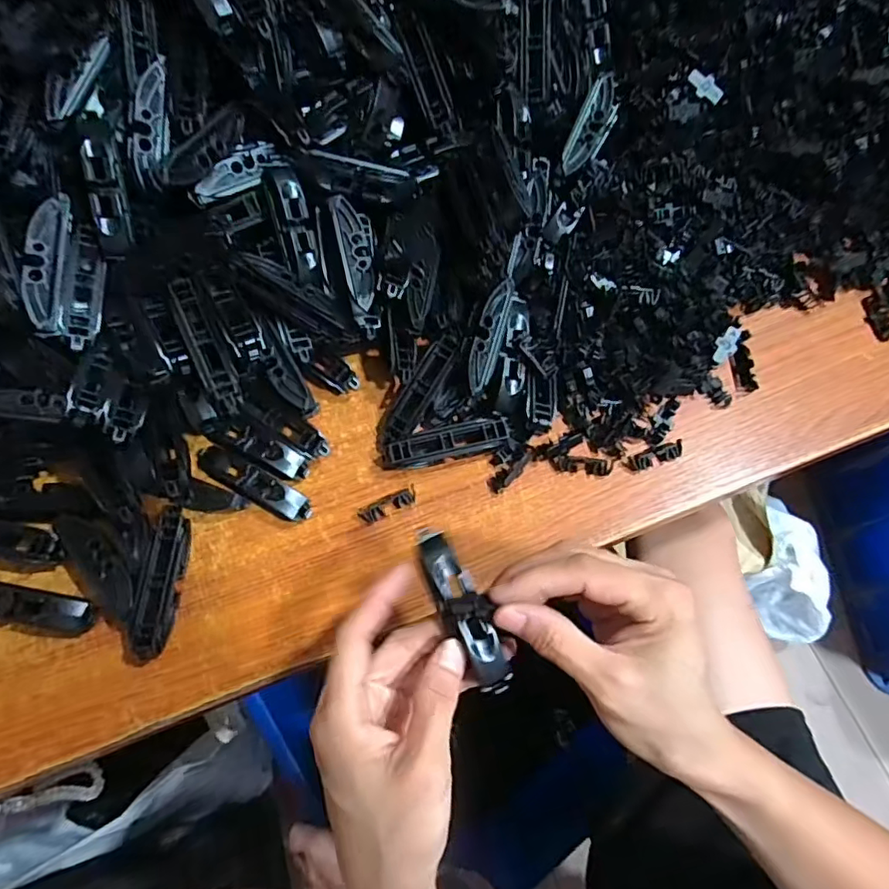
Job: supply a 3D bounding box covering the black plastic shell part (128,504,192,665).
[{"bbox_3d":[-0.160,0.078,0.321,0.019,0.017,0.084,4,69,2],"label":"black plastic shell part"}]

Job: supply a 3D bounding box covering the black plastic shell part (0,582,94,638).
[{"bbox_3d":[-0.239,0.094,0.318,0.081,0.015,0.023,10,70,4],"label":"black plastic shell part"}]

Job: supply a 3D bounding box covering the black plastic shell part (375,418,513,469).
[{"bbox_3d":[0.000,0.000,0.351,0.083,0.015,0.021,-14,70,-5],"label":"black plastic shell part"}]

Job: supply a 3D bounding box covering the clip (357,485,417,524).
[{"bbox_3d":[-0.034,0.037,0.346,0.037,0.004,0.011,-25,71,-9],"label":"clip"}]

